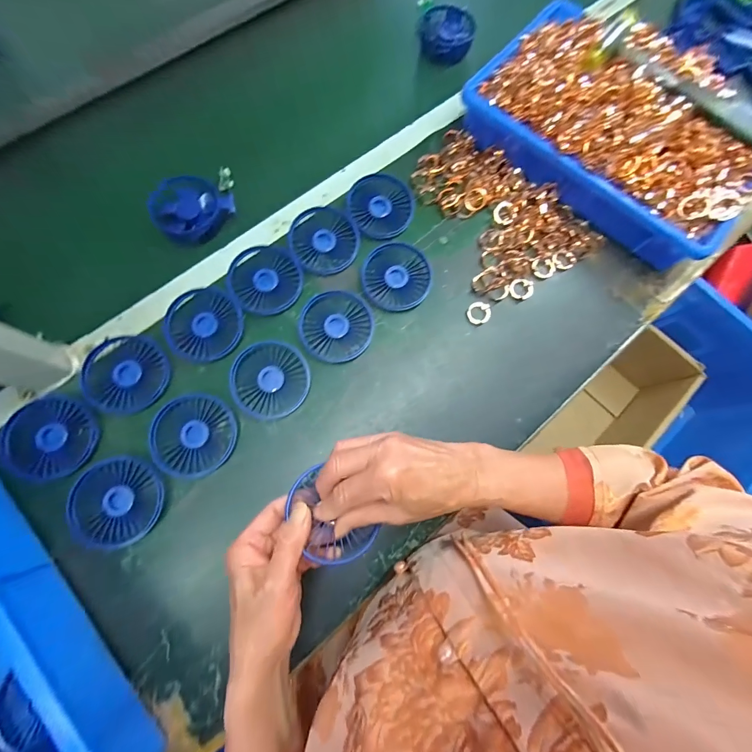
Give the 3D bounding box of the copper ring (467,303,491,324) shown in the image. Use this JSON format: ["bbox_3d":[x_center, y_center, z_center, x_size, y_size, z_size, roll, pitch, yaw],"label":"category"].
[{"bbox_3d":[0.131,-0.080,0.424,0.029,0.006,0.027,0,75,-2],"label":"copper ring"}]

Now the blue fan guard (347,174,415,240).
[{"bbox_3d":[0.007,-0.226,0.446,0.084,0.013,0.088,0,75,-2],"label":"blue fan guard"}]

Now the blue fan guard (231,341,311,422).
[{"bbox_3d":[-0.121,0.004,0.387,0.085,0.016,0.086,-14,76,-6],"label":"blue fan guard"}]

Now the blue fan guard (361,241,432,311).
[{"bbox_3d":[0.026,-0.127,0.425,0.083,0.013,0.087,-6,75,-4],"label":"blue fan guard"}]

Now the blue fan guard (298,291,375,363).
[{"bbox_3d":[-0.048,-0.061,0.405,0.086,0.011,0.085,0,75,-2],"label":"blue fan guard"}]

